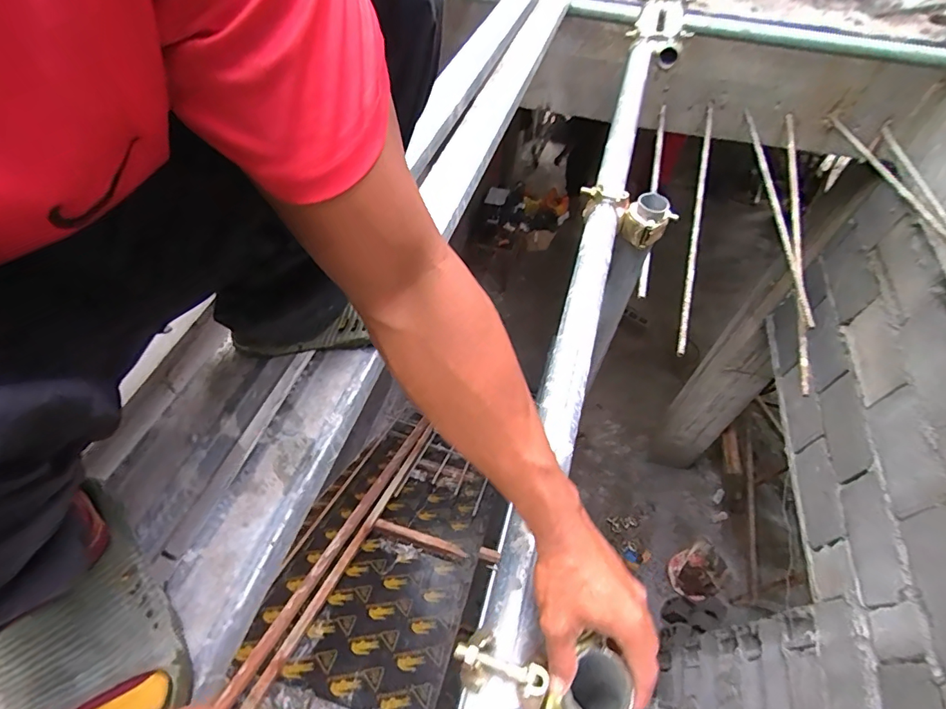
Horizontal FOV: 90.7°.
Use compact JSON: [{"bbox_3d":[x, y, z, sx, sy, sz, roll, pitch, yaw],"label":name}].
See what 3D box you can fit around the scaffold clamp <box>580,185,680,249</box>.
[{"bbox_3d":[0.239,-0.227,0.732,0.138,0.058,0.079,36,60,23],"label":"scaffold clamp"}]

